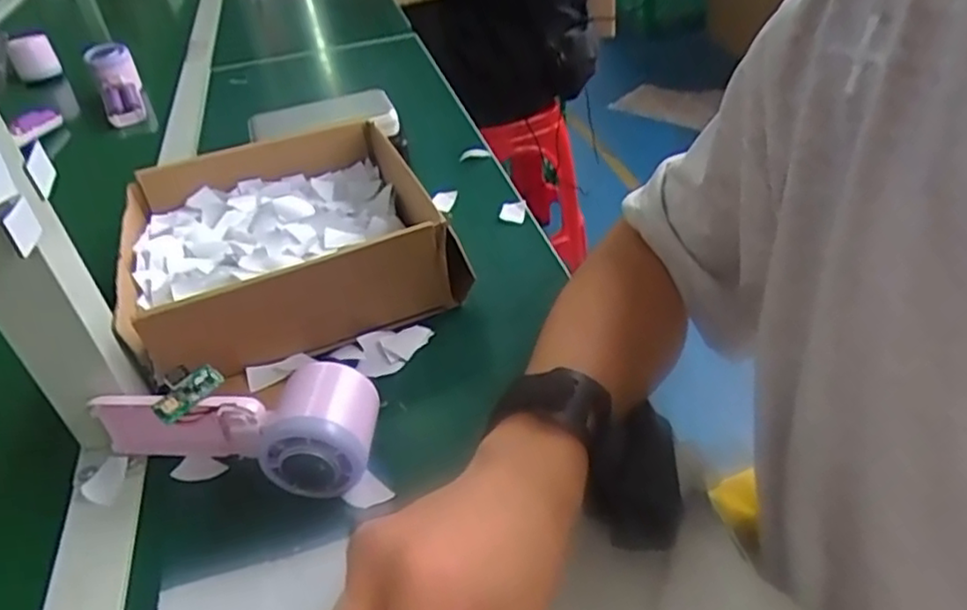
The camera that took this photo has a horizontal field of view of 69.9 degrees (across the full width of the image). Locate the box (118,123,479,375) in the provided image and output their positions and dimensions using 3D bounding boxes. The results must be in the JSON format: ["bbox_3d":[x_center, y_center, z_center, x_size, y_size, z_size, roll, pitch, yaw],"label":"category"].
[{"bbox_3d":[-0.152,-0.053,0.536,0.221,0.075,0.219,-18,39,-14],"label":"box"}]

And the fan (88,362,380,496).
[{"bbox_3d":[-0.142,0.072,0.385,0.158,0.057,0.056,-5,38,2],"label":"fan"}]

